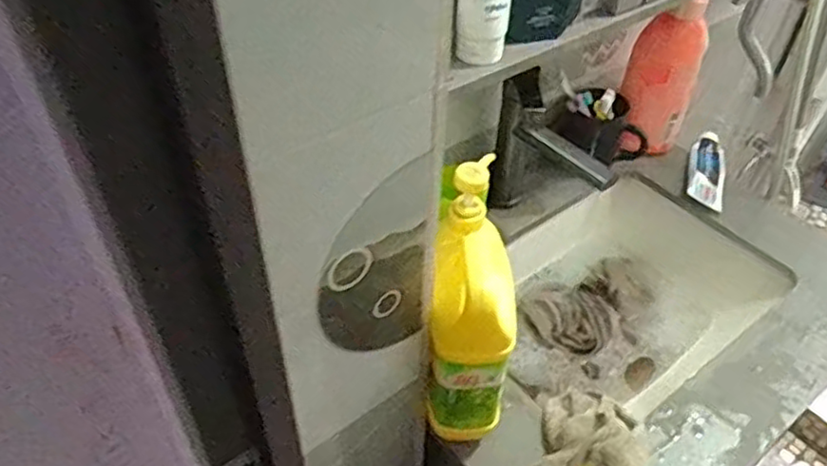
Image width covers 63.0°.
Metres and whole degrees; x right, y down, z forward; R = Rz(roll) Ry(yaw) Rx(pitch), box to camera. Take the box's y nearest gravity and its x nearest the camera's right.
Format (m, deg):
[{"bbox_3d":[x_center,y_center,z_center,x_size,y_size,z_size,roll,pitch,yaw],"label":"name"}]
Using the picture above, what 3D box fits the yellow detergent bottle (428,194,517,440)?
[{"bbox_3d":[0.051,0.082,0.623,0.071,0.204,0.137,4,44,2],"label":"yellow detergent bottle"}]

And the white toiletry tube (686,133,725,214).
[{"bbox_3d":[0.436,-0.101,0.997,0.051,0.026,0.183,16,46,14],"label":"white toiletry tube"}]

